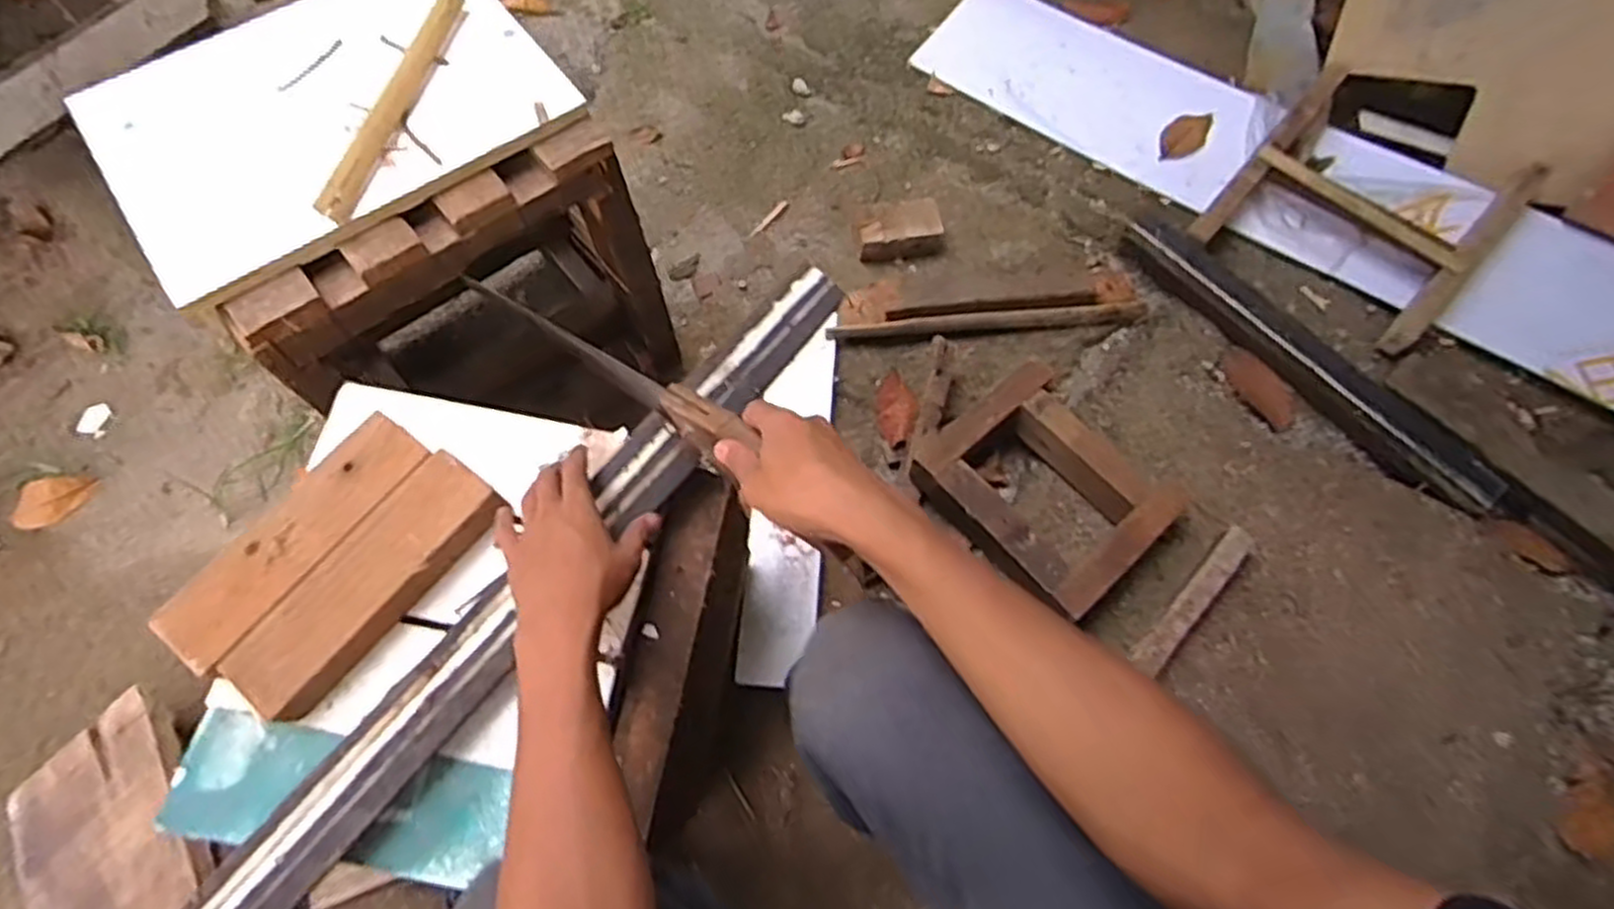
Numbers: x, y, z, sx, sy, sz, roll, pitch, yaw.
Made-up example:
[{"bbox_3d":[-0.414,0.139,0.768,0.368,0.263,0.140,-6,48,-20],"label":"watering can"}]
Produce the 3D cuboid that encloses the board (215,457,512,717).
[{"bbox_3d":[-0.317,0.091,0.567,0.064,0.028,0.205,36,72,14],"label":"board"}]

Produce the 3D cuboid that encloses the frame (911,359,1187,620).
[{"bbox_3d":[0.288,0.036,0.947,0.218,0.077,0.264,-38,73,-15],"label":"frame"}]

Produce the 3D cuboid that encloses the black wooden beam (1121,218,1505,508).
[{"bbox_3d":[0.654,-0.130,1.048,0.068,0.064,0.559,-40,73,-15],"label":"black wooden beam"}]

